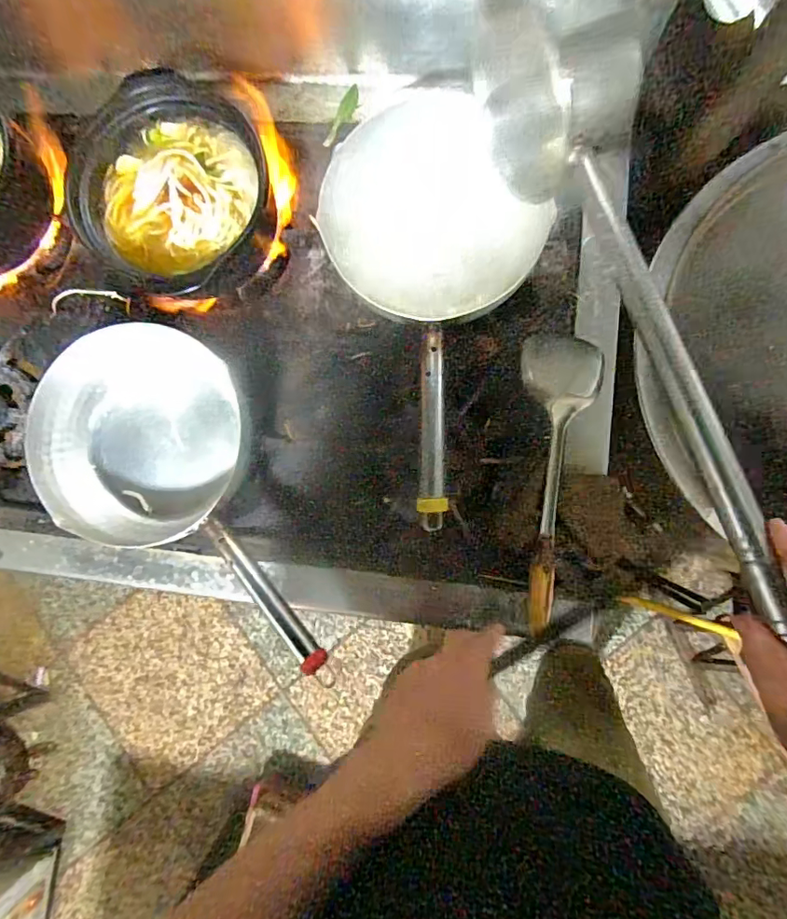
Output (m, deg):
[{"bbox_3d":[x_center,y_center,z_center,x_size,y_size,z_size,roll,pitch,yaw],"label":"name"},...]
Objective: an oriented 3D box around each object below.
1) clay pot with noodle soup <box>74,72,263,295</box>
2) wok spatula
[{"bbox_3d":[-0.259,-0.312,0.592,0.207,0.070,0.209,0,86,5],"label":"clay pot with noodle soup"},{"bbox_3d":[0.192,0.018,0.575,0.087,0.034,0.324,-1,86,5],"label":"wok spatula"}]

